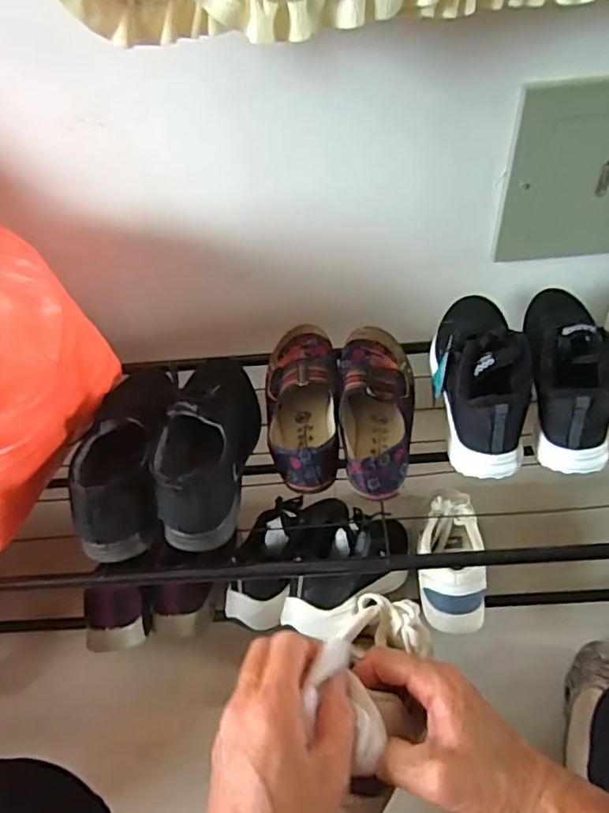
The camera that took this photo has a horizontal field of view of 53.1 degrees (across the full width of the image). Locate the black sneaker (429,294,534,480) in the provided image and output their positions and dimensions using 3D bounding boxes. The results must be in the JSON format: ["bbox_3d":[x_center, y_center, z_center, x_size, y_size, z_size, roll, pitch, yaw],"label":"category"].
[{"bbox_3d":[0.200,-0.050,0.689,0.098,0.105,0.237,3,53,8],"label":"black sneaker"}]

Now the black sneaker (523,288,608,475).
[{"bbox_3d":[0.287,-0.051,0.674,0.100,0.107,0.222,4,53,9],"label":"black sneaker"}]

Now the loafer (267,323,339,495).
[{"bbox_3d":[-0.003,-0.008,0.711,0.083,0.065,0.221,-4,52,3],"label":"loafer"}]

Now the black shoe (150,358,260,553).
[{"bbox_3d":[-0.110,0.028,0.677,0.086,0.100,0.246,2,53,7],"label":"black shoe"}]

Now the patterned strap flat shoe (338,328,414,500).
[{"bbox_3d":[0.083,-0.007,0.701,0.083,0.053,0.240,-1,53,5],"label":"patterned strap flat shoe"}]

